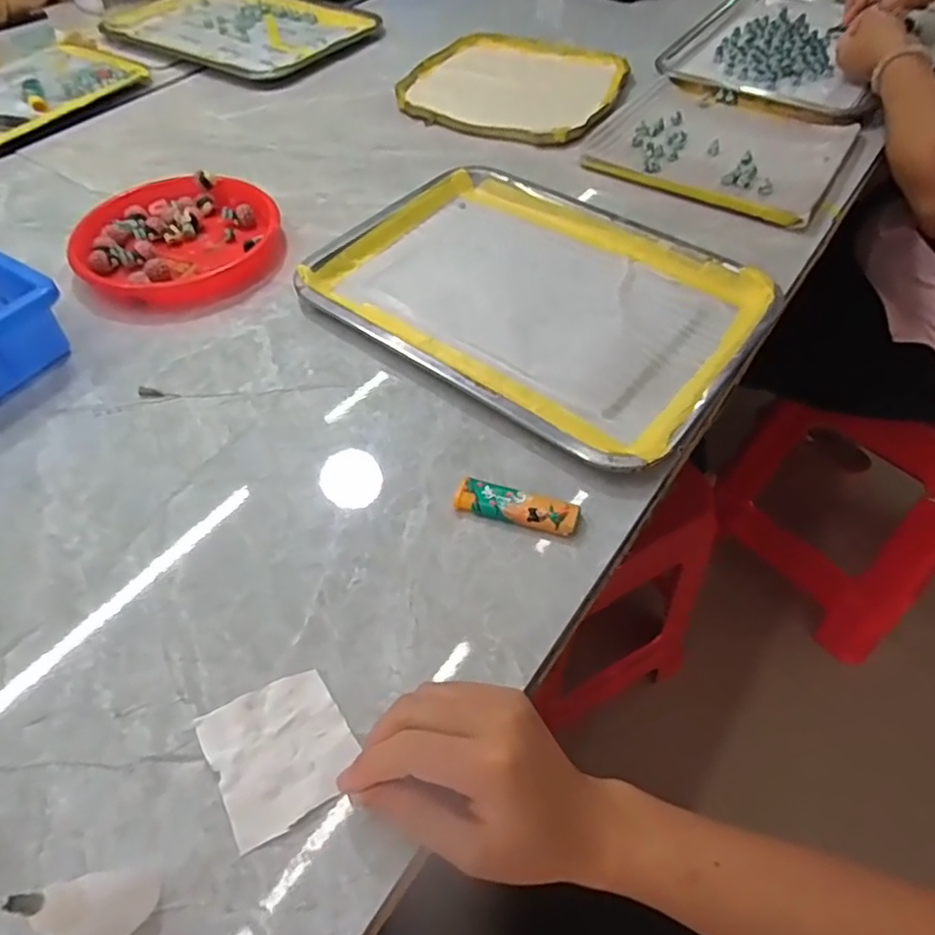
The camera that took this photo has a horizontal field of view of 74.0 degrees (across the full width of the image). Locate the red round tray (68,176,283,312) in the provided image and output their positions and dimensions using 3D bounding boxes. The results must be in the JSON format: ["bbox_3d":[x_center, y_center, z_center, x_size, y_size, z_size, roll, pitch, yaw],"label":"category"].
[{"bbox_3d":[-0.269,-0.217,0.575,0.172,0.026,0.166,-27,57,-17],"label":"red round tray"}]

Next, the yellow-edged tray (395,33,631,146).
[{"bbox_3d":[0.056,-0.478,0.779,0.256,0.021,0.257,20,57,16],"label":"yellow-edged tray"}]

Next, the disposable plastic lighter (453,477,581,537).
[{"bbox_3d":[0.031,0.026,0.395,0.077,0.011,0.023,14,55,12],"label":"disposable plastic lighter"}]

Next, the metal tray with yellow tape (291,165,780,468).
[{"bbox_3d":[0.054,-0.152,0.523,0.346,0.016,0.255,32,61,23],"label":"metal tray with yellow tape"}]

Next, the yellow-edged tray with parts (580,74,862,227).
[{"bbox_3d":[0.274,-0.355,0.679,0.245,0.017,0.238,25,58,19],"label":"yellow-edged tray with parts"}]

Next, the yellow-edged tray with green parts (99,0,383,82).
[{"bbox_3d":[-0.348,-0.652,0.916,0.380,0.017,0.252,29,59,21],"label":"yellow-edged tray with green parts"}]

